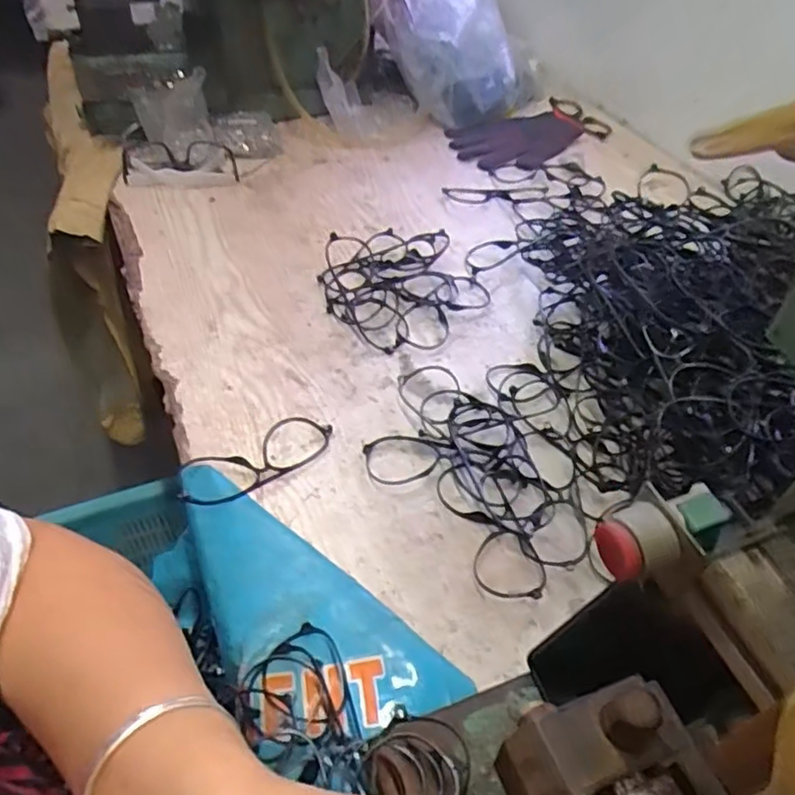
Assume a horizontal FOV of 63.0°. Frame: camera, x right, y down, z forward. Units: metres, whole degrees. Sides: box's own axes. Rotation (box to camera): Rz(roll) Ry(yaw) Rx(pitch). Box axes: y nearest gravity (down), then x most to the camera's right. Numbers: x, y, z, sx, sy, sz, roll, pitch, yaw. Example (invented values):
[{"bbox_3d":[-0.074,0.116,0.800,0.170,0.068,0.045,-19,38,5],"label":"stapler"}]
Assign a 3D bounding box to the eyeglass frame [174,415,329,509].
[{"bbox_3d":[-0.123,0.053,0.575,0.150,0.025,0.061,-29,54,-27],"label":"eyeglass frame"}]

